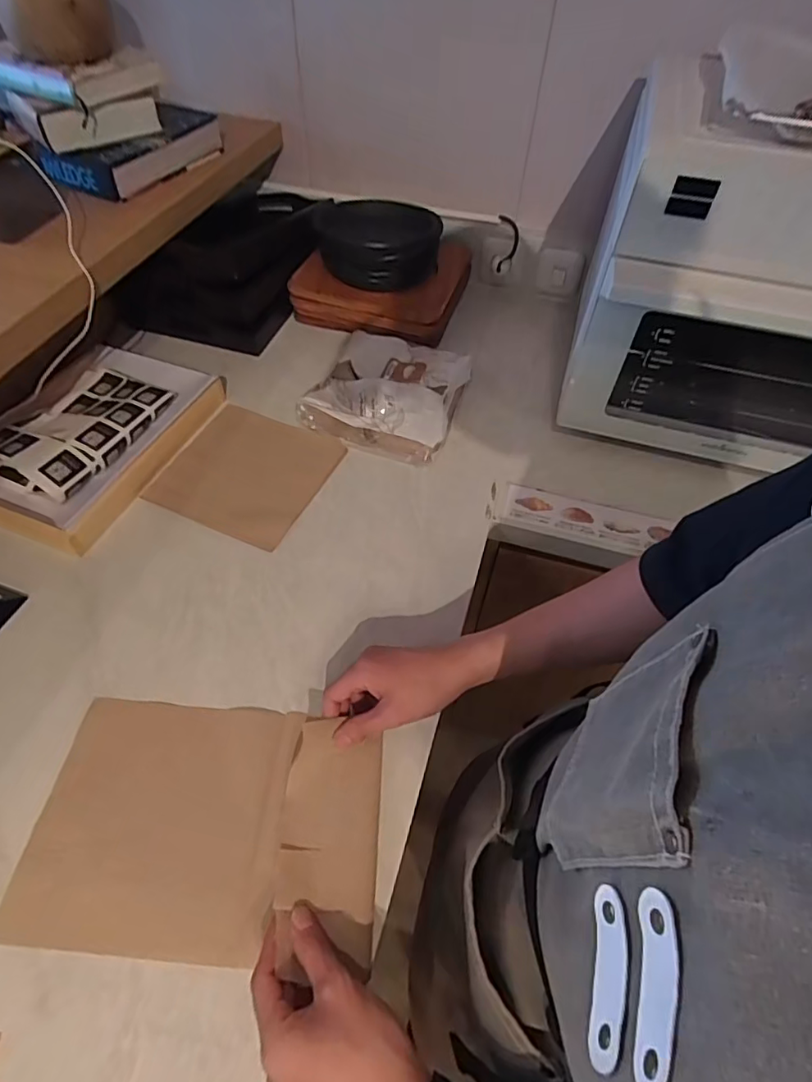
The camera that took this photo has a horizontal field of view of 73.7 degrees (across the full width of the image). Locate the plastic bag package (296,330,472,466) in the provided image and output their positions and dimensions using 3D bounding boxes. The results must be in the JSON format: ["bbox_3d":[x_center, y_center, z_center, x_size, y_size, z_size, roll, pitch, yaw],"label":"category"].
[{"bbox_3d":[-0.026,-0.226,0.803,0.206,0.080,0.210,15,54,9],"label":"plastic bag package"}]

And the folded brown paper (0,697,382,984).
[{"bbox_3d":[-0.174,0.244,0.478,0.300,0.042,0.198,6,53,2],"label":"folded brown paper"}]

